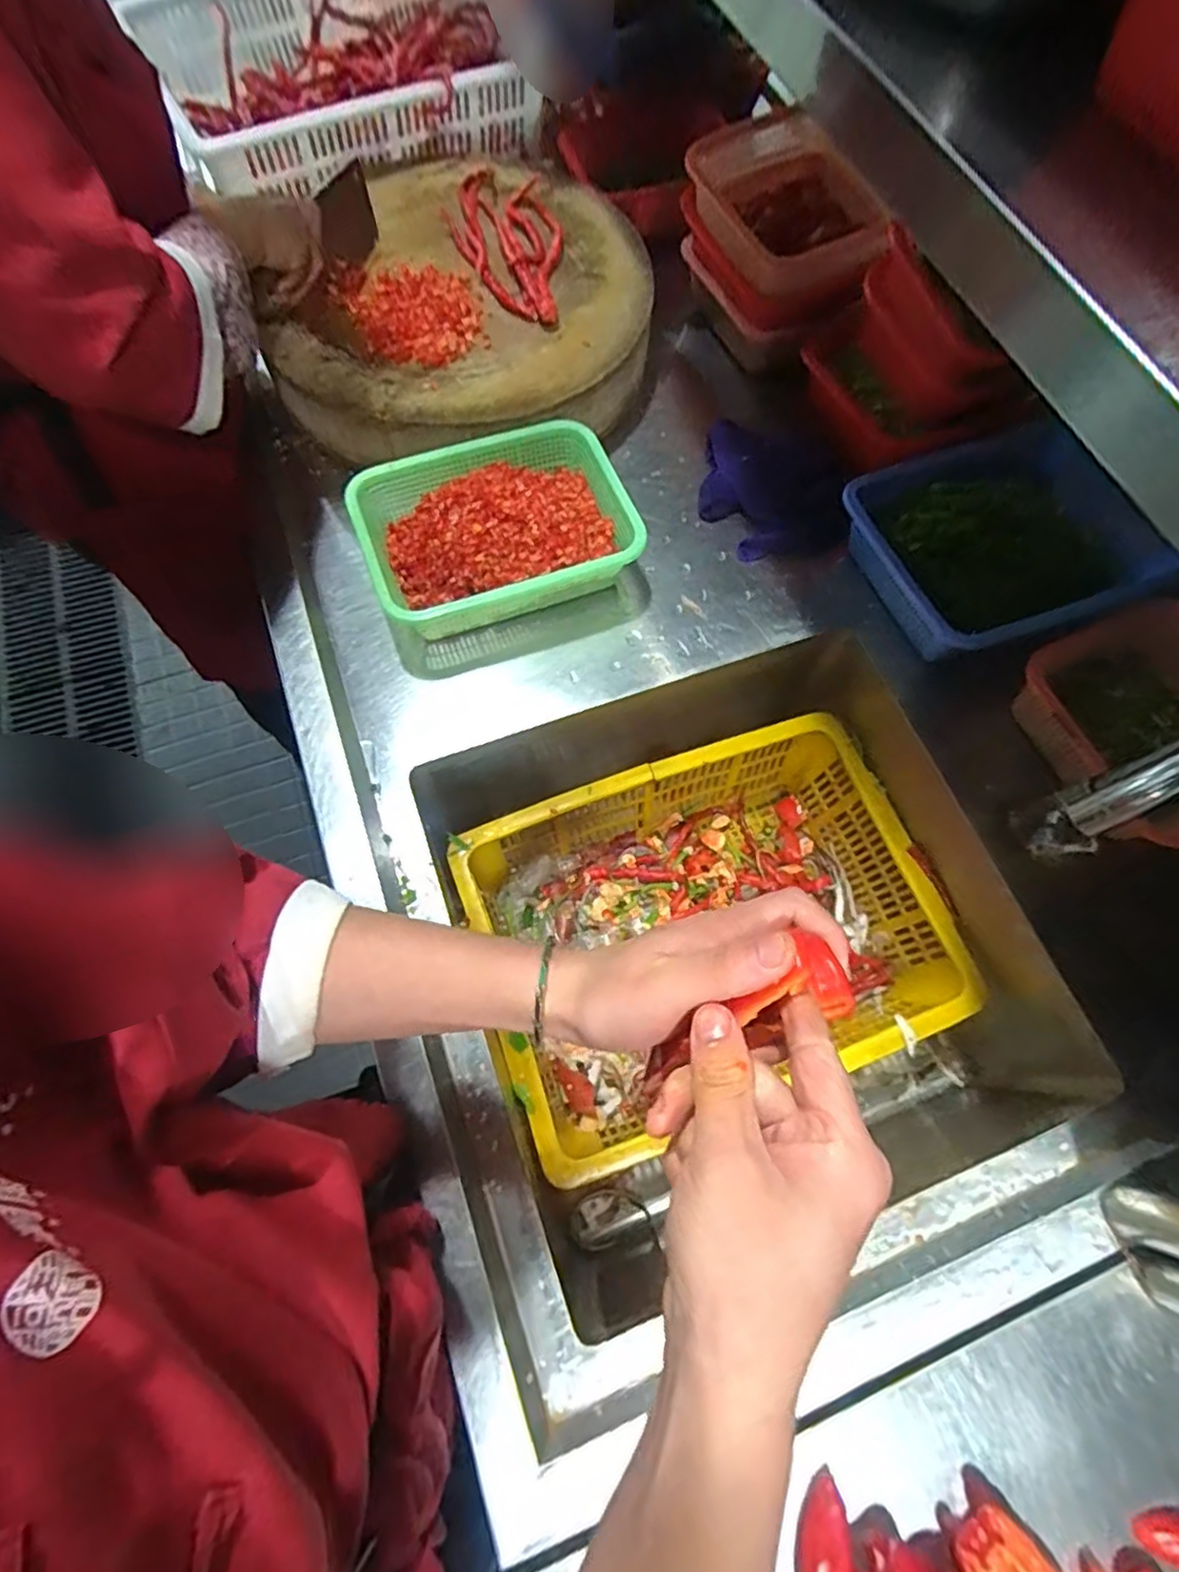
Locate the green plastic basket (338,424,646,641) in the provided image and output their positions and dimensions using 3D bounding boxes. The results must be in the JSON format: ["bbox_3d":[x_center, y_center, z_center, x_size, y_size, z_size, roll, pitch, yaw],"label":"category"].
[{"bbox_3d":[-0.097,-0.268,0.710,0.275,0.079,0.204,-20,71,-9],"label":"green plastic basket"}]

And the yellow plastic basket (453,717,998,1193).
[{"bbox_3d":[0.128,0.161,0.767,0.479,0.131,0.362,-18,71,-8],"label":"yellow plastic basket"}]

